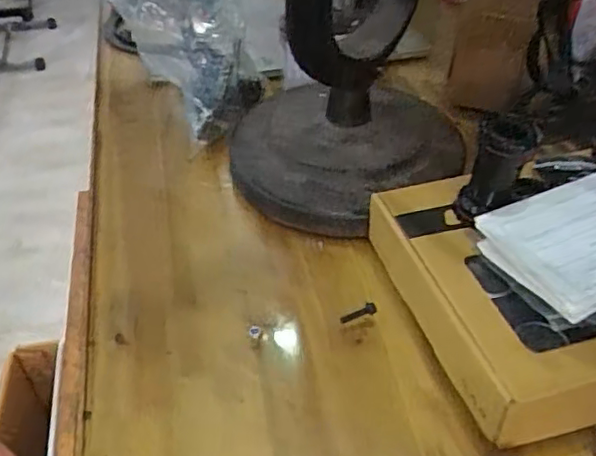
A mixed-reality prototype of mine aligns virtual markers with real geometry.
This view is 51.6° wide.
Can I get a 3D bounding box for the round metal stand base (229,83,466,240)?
[{"bbox_3d":[0.045,-0.089,0.640,0.237,0.065,0.228,-1,46,13],"label":"round metal stand base"}]

